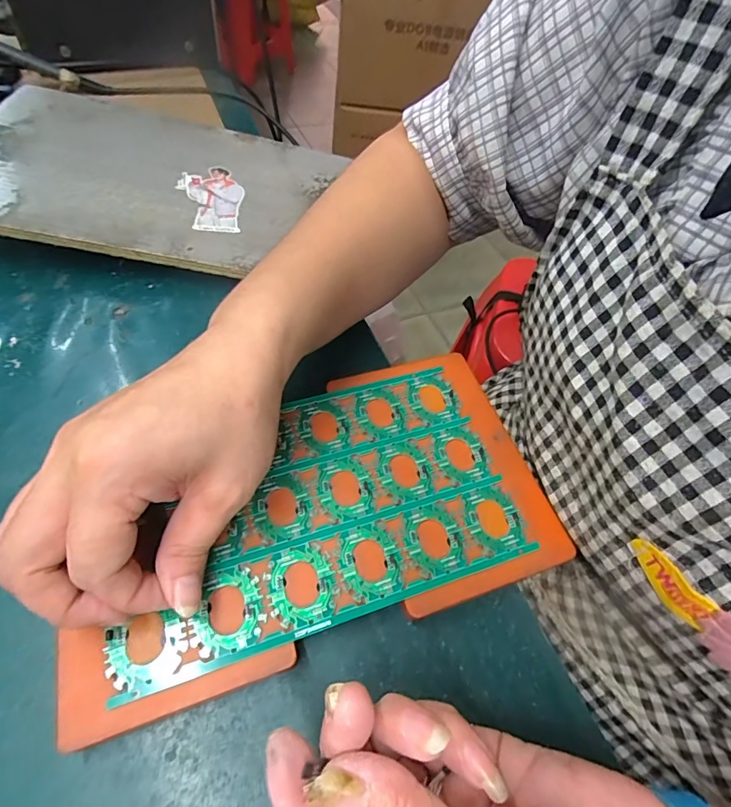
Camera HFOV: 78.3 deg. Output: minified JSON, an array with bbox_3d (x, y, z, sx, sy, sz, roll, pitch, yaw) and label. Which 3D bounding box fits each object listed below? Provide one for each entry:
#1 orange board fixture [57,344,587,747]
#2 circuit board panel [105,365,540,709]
[{"bbox_3d":[-0.026,0.053,0.237,0.233,0.016,0.135,-14,60,-13],"label":"orange board fixture"},{"bbox_3d":[-0.026,0.049,0.233,0.194,0.005,0.119,-15,60,-14],"label":"circuit board panel"}]

